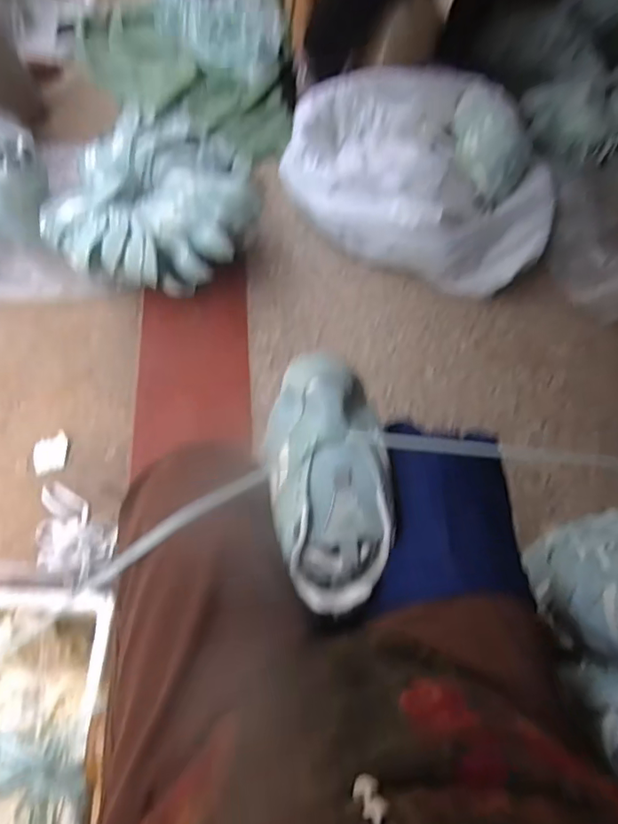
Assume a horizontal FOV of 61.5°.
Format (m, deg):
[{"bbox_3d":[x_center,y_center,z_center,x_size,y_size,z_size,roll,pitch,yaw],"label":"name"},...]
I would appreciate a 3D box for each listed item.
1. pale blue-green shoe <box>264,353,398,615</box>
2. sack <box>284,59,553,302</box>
[{"bbox_3d":[0.022,0.063,0.504,0.117,0.054,0.236,-5,73,-5],"label":"pale blue-green shoe"},{"bbox_3d":[0.264,-0.582,1.190,0.627,0.208,0.504,25,64,7],"label":"sack"}]

